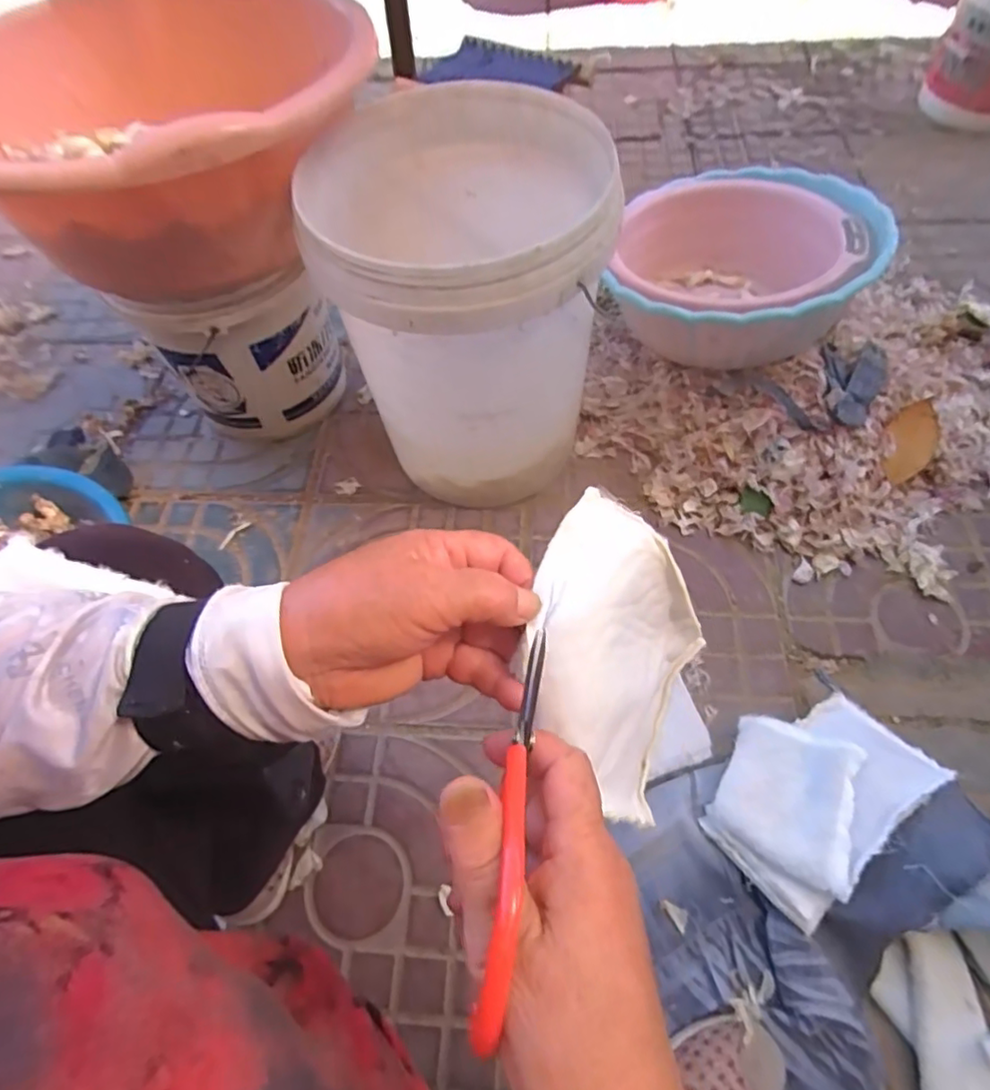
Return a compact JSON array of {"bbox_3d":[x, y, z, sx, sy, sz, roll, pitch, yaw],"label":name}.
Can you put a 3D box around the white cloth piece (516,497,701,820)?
[{"bbox_3d":[0.063,0.064,0.287,0.028,0.157,0.110,11,64,41],"label":"white cloth piece"}]

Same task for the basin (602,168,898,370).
[{"bbox_3d":[0.318,-0.363,0.793,0.302,0.175,0.332,-2,61,3],"label":"basin"}]

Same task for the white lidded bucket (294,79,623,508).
[{"bbox_3d":[-0.035,-0.271,0.661,0.285,0.306,0.329,-6,61,1],"label":"white lidded bucket"}]

